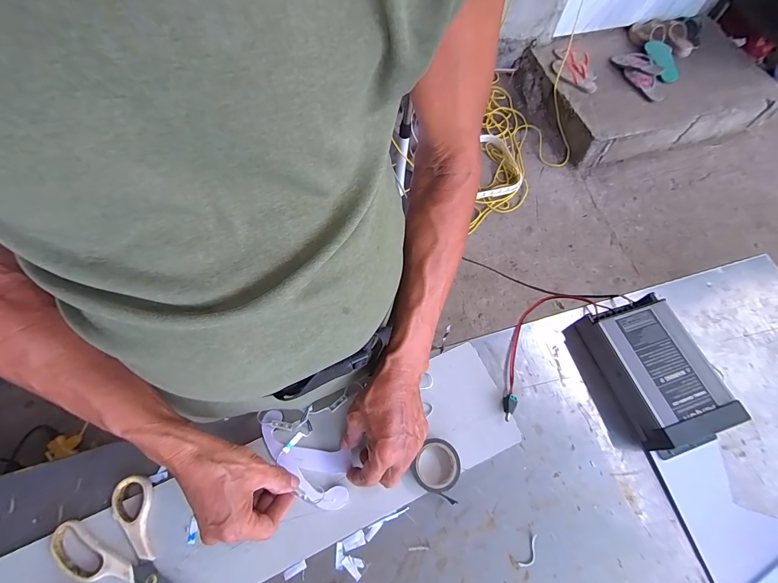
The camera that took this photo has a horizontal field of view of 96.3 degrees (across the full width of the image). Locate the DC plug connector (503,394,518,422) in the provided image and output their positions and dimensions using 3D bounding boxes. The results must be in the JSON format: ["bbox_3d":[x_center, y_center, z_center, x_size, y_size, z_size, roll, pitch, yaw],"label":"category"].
[{"bbox_3d":[0.155,0.150,0.447,0.015,0.016,0.034,11,67,2],"label":"DC plug connector"}]

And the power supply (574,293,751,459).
[{"bbox_3d":[0.346,0.106,0.453,0.105,0.054,0.187,-17,69,-10],"label":"power supply"}]

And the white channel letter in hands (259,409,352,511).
[{"bbox_3d":[-0.101,0.194,0.411,0.137,0.022,0.060,36,70,11],"label":"white channel letter in hands"}]

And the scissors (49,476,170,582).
[{"bbox_3d":[-0.280,0.300,0.370,0.103,0.010,0.166,-35,73,-16],"label":"scissors"}]

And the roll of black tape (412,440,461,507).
[{"bbox_3d":[0.061,0.209,0.413,0.059,0.020,0.057,1,67,-2],"label":"roll of black tape"}]

